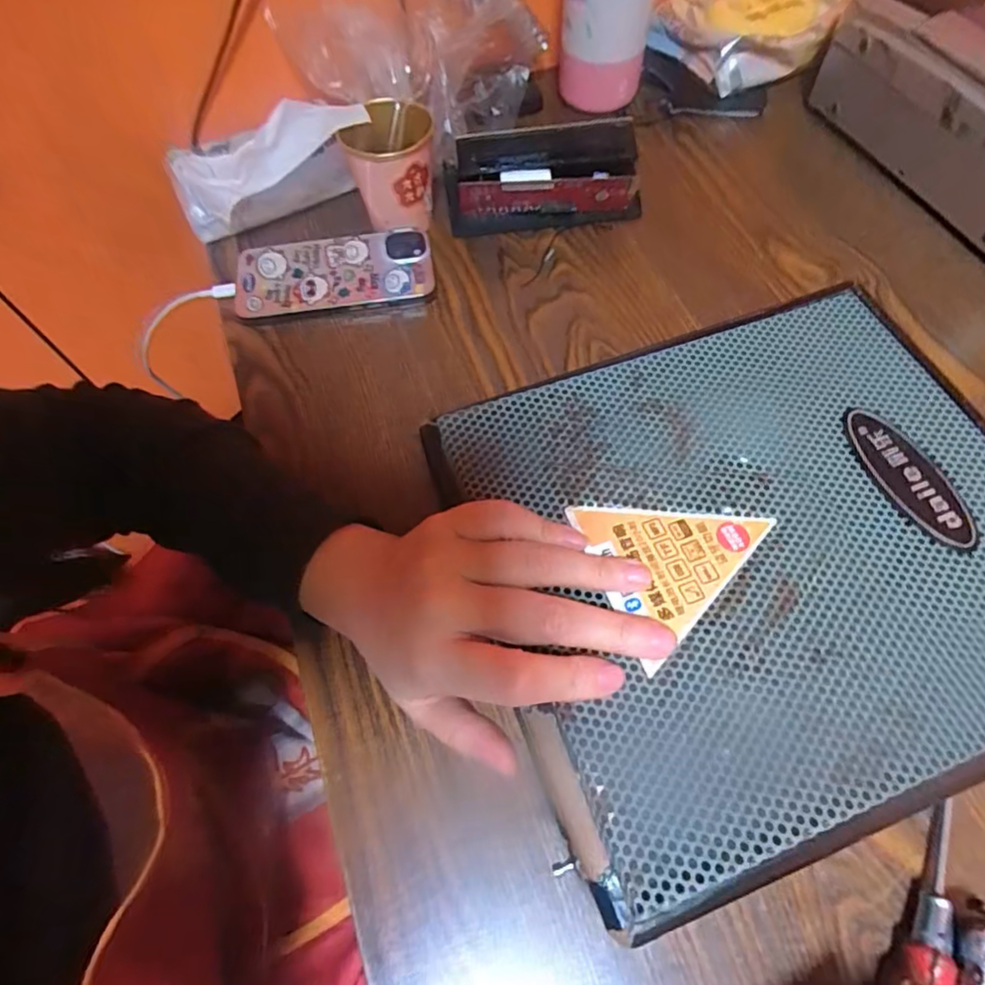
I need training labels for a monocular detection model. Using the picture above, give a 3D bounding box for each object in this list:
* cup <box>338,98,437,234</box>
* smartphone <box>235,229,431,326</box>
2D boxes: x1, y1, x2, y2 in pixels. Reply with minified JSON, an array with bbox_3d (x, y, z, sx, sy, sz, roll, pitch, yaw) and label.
[{"bbox_3d":[-0.075,-0.248,0.437,0.063,0.066,0.070,-2,63,0],"label":"cup"},{"bbox_3d":[-0.120,-0.164,0.432,0.147,0.015,0.072,-7,63,-3],"label":"smartphone"}]

